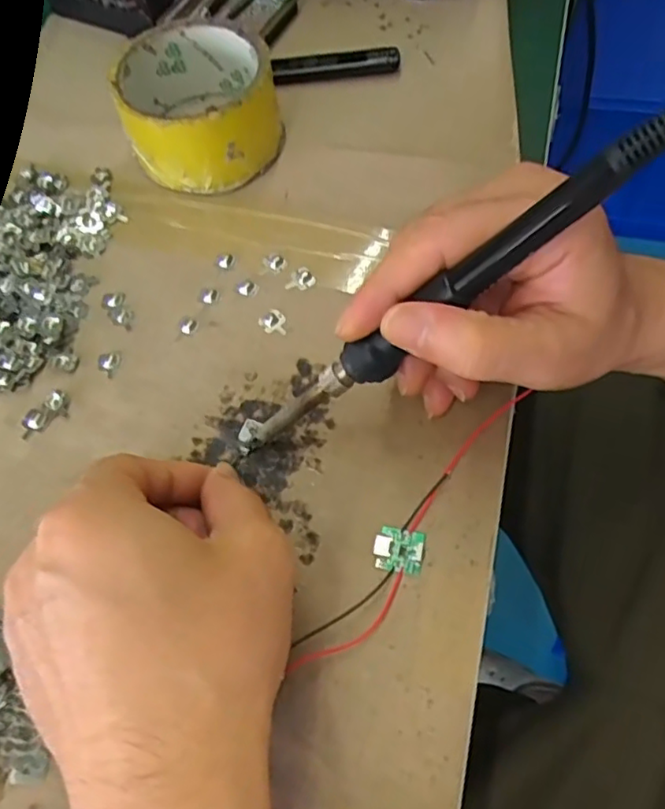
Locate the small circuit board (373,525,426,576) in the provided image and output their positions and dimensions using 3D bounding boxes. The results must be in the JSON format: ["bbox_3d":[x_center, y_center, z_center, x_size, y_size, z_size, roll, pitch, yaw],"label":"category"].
[{"bbox_3d":[0.027,0.059,0.254,0.020,0.004,0.017,9,65,9],"label":"small circuit board"}]

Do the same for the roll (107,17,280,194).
[{"bbox_3d":[-0.073,-0.165,0.347,0.082,0.048,0.082,-2,64,3],"label":"roll"}]

